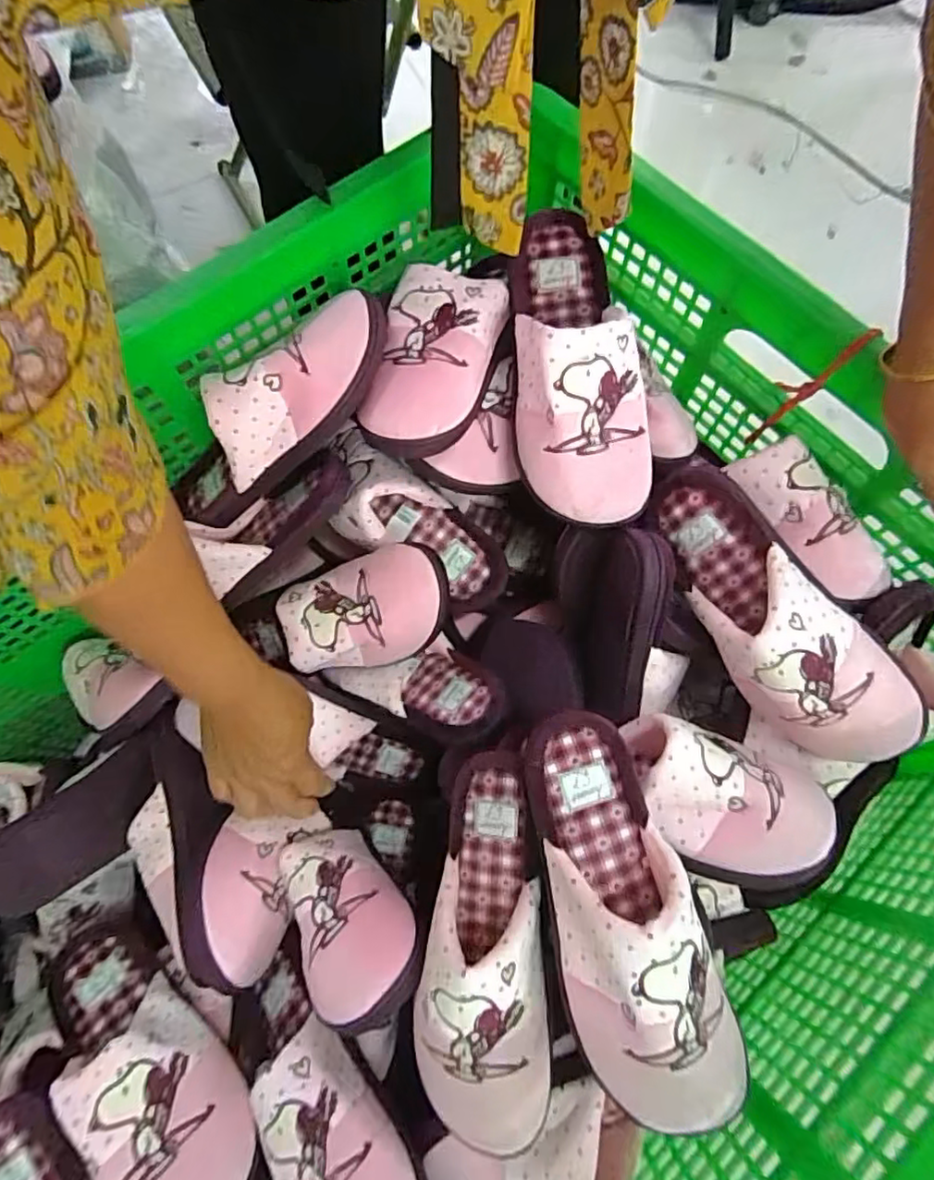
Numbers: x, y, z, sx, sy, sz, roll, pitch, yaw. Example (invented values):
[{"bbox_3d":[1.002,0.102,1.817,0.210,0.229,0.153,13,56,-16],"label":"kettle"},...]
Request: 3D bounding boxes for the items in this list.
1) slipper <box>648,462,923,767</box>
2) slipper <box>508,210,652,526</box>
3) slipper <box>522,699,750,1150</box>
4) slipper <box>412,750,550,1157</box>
[{"bbox_3d":[0.219,0.023,0.456,0.087,0.096,0.254,-35,75,-12],"label":"slipper"},{"bbox_3d":[0.081,-0.173,0.464,0.094,0.079,0.243,-7,85,-4],"label":"slipper"},{"bbox_3d":[0.092,0.194,0.370,0.087,0.064,0.238,-16,72,-7],"label":"slipper"},{"bbox_3d":[0.003,0.238,0.412,0.085,0.072,0.245,-13,68,31],"label":"slipper"}]

